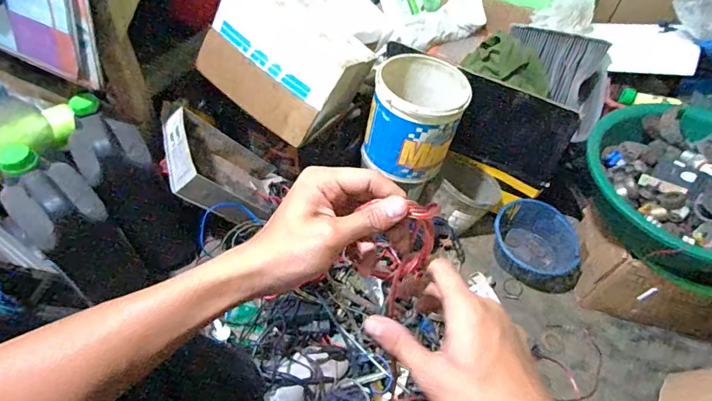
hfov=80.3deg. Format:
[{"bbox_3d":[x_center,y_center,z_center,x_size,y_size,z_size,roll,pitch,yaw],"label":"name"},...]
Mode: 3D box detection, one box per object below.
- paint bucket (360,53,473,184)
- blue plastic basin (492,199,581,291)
[{"bbox_3d":[0.116,-0.163,0.858,0.170,0.185,0.181,2,51,-3],"label":"paint bucket"},{"bbox_3d":[0.406,0.105,0.949,0.203,0.110,0.146,36,57,23],"label":"blue plastic basin"}]

